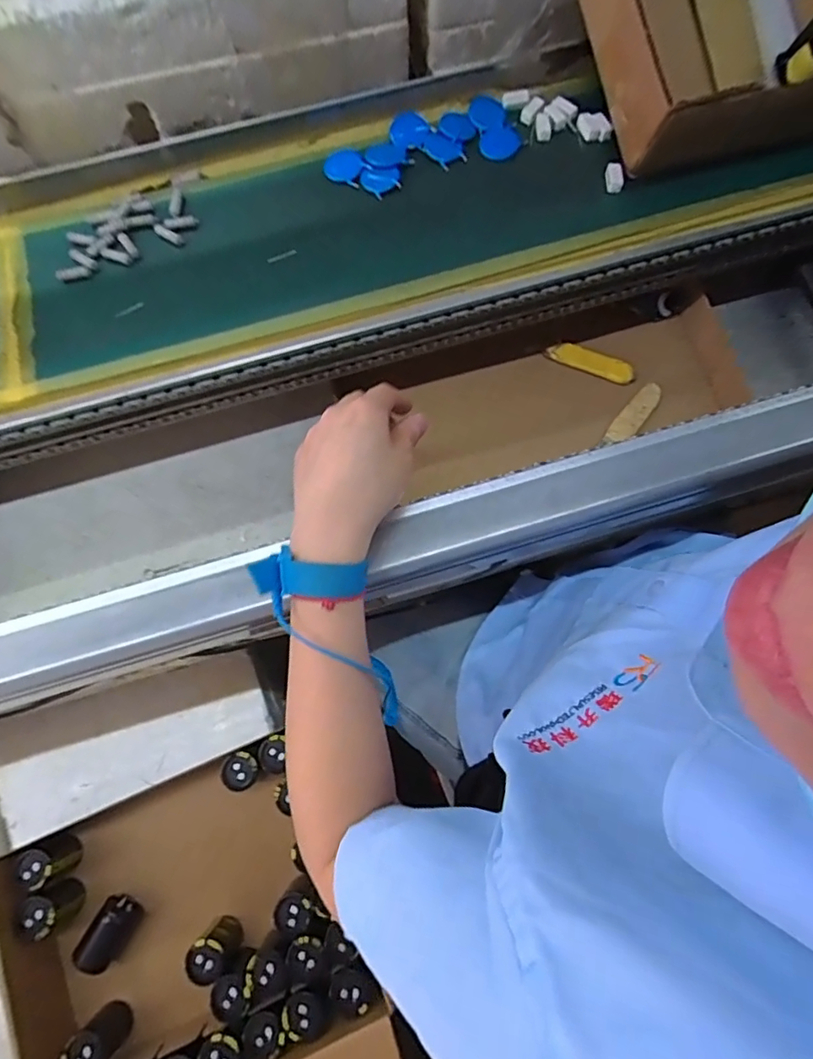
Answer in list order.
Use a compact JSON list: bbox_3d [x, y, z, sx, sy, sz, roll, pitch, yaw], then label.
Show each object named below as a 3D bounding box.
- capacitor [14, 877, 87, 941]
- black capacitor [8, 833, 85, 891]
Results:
[{"bbox_3d":[-0.324,0.347,0.498,0.028,0.054,0.034,-28,75,-8],"label":"capacitor"},{"bbox_3d":[-0.334,0.310,0.508,0.030,0.056,0.033,0,74,0],"label":"black capacitor"}]

